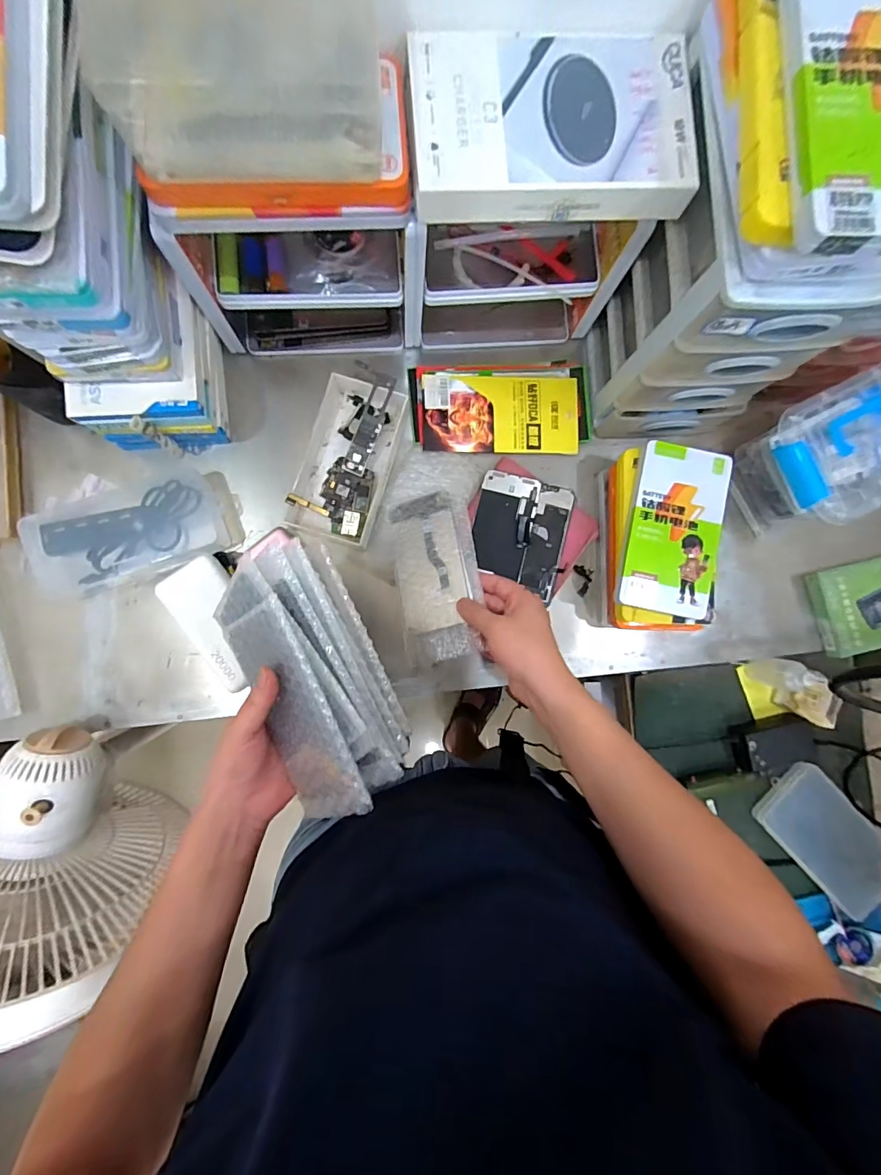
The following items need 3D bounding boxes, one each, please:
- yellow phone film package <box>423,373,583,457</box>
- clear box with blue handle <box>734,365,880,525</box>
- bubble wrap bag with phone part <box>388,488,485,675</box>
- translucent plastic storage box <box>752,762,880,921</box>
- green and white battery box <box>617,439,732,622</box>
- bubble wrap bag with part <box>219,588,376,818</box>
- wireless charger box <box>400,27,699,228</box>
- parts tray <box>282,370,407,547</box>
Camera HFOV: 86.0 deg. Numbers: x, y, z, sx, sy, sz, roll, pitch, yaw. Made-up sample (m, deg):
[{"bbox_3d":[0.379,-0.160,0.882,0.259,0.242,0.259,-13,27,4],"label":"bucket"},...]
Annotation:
[{"bbox_3d":[0.073,-0.208,0.573,0.186,0.012,0.091,-1,88,-5],"label":"yellow phone film package"},{"bbox_3d":[0.440,-0.153,0.531,0.173,0.100,0.122,-29,91,-5],"label":"clear box with blue handle"},{"bbox_3d":[-0.004,-0.009,0.488,0.085,0.012,0.188,-16,70,15],"label":"bubble wrap bag with phone part"},{"bbox_3d":[0.496,0.323,0.594,0.200,0.025,0.105,43,94,1],"label":"translucent plastic storage box"},{"bbox_3d":[0.251,-0.062,0.500,0.095,0.012,0.176,12,87,-5],"label":"green and white battery box"},{"bbox_3d":[-0.116,0.097,0.366,0.084,0.009,0.171,-26,87,37],"label":"bubble wrap bag with part"},{"bbox_3d":[0.084,-0.349,0.362,0.209,0.030,0.118,-4,89,-5],"label":"wireless charger box"},{"bbox_3d":[-0.107,-0.145,0.545,0.095,0.036,0.180,16,87,-4],"label":"parts tray"}]

